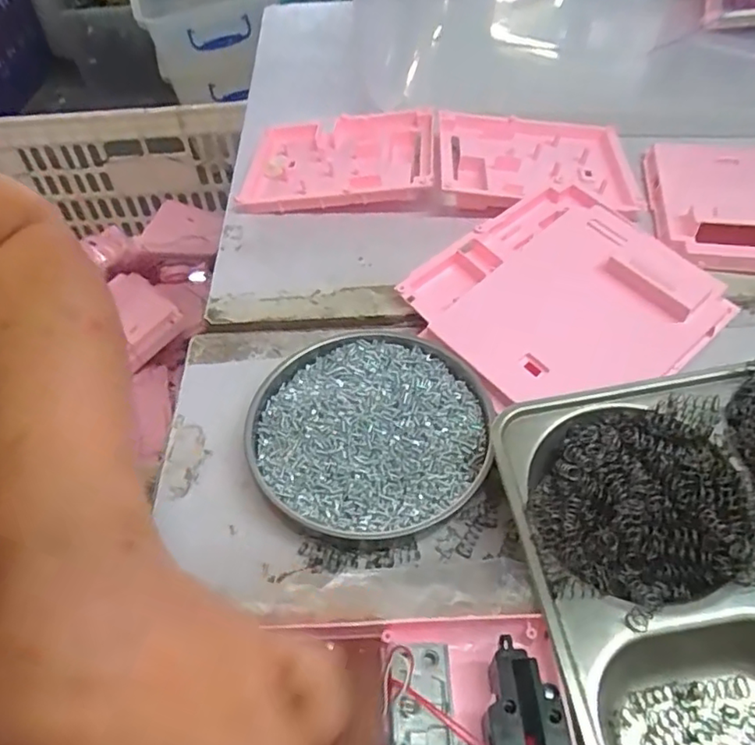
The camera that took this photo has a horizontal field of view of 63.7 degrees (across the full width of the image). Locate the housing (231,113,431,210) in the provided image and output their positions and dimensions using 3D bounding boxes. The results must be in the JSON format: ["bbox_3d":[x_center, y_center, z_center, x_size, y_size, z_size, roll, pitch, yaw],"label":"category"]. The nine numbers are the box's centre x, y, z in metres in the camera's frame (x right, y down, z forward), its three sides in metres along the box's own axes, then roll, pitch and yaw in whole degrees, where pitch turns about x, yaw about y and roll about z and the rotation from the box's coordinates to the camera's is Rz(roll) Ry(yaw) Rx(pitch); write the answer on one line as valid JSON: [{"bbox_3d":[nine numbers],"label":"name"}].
[{"bbox_3d":[-0.033,-0.176,0.511,0.152,0.029,0.113,2,50,6],"label":"housing"}]

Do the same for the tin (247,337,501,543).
[{"bbox_3d":[-0.005,0.033,0.348,0.133,0.018,0.126,-2,50,3],"label":"tin"}]

